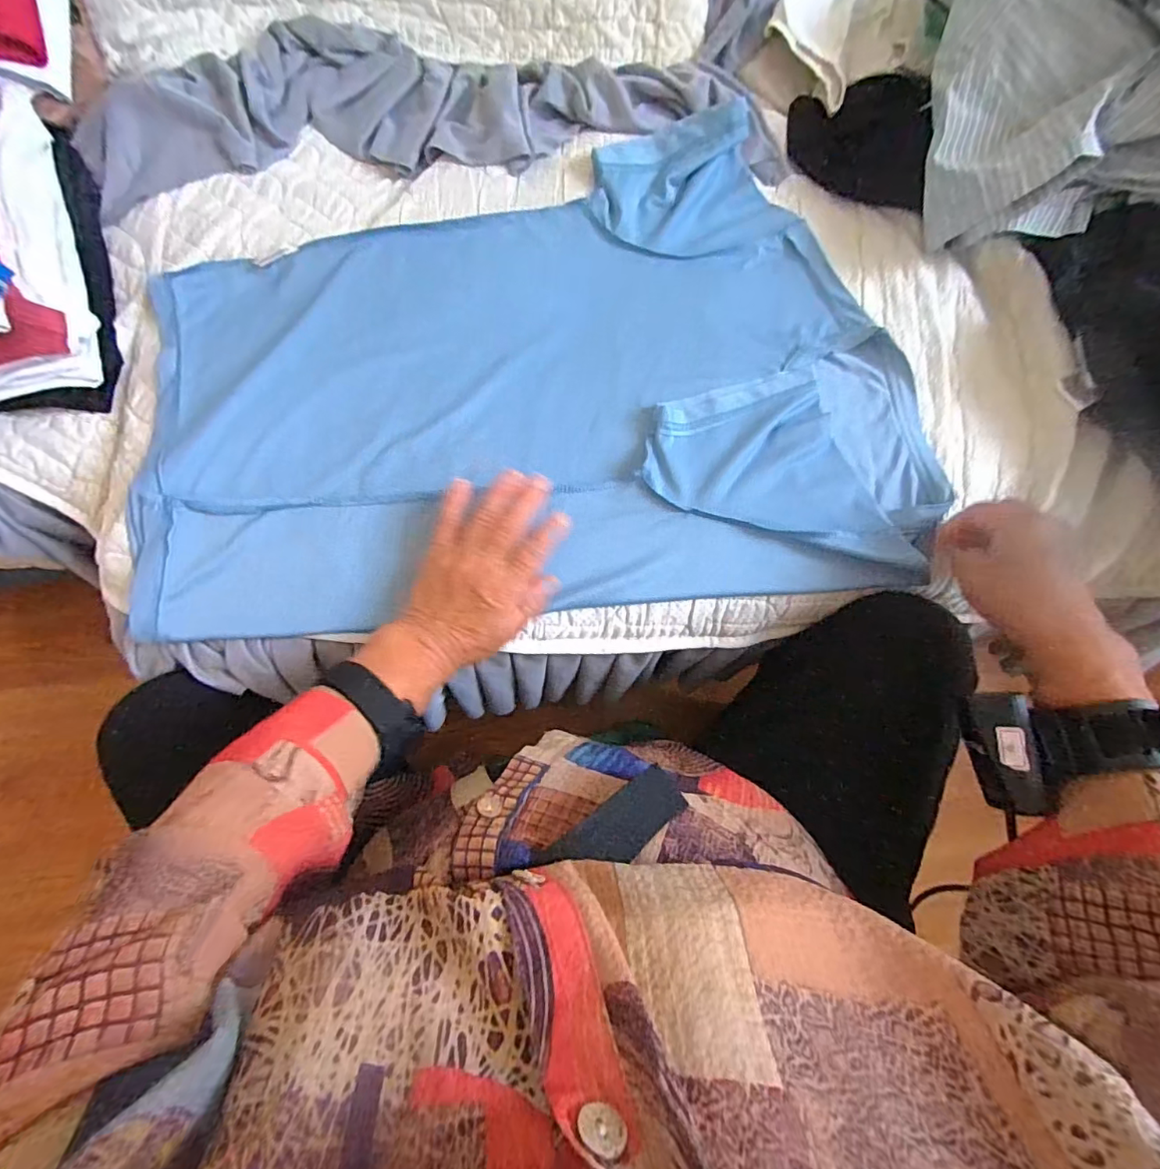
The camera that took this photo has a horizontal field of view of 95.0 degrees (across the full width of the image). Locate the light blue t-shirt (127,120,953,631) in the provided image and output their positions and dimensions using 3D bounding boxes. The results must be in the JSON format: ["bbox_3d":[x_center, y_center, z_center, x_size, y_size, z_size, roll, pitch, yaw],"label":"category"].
[{"bbox_3d":[-0.040,-0.179,0.450,0.608,0.042,0.409,-5,81,0],"label":"light blue t-shirt"}]

